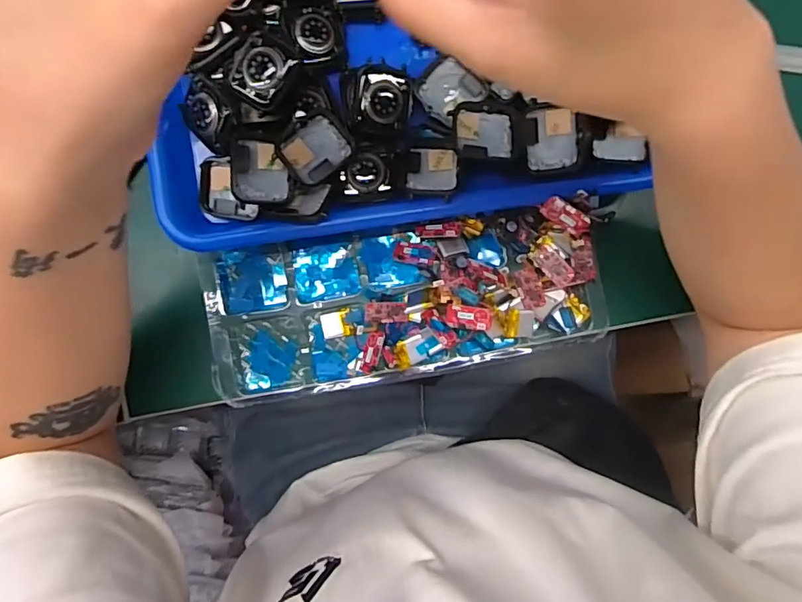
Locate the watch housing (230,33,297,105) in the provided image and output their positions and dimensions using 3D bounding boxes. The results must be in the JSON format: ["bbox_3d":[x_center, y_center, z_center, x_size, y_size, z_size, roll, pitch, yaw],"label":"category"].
[{"bbox_3d":[-0.085,-0.137,0.302,0.031,0.008,0.034,30,89,1],"label":"watch housing"}]

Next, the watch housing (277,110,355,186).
[{"bbox_3d":[-0.051,-0.092,0.307,0.040,0.009,0.032,-43,89,0],"label":"watch housing"}]

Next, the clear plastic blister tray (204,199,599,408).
[{"bbox_3d":[0.003,0.001,0.333,0.258,0.031,0.101,-8,89,0],"label":"clear plastic blister tray"}]

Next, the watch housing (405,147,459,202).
[{"bbox_3d":[0.019,-0.080,0.316,0.032,0.010,0.045,1,61,2],"label":"watch housing"}]

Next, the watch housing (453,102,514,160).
[{"bbox_3d":[0.051,-0.105,0.314,0.037,0.009,0.034,1,89,0],"label":"watch housing"}]

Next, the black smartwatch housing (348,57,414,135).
[{"bbox_3d":[-0.013,-0.126,0.319,0.040,0.013,0.041,-4,89,0],"label":"black smartwatch housing"}]

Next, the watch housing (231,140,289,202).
[{"bbox_3d":[-0.085,-0.080,0.305,0.032,0.009,0.041,-6,87,-35],"label":"watch housing"}]

